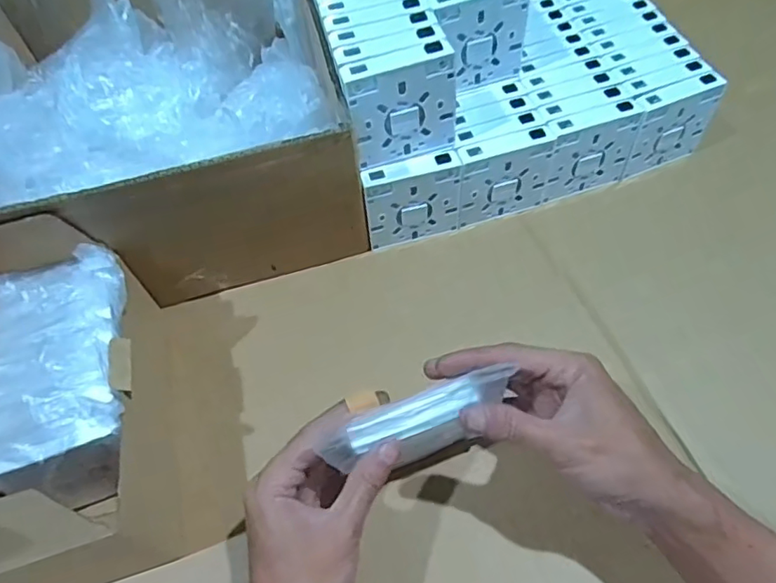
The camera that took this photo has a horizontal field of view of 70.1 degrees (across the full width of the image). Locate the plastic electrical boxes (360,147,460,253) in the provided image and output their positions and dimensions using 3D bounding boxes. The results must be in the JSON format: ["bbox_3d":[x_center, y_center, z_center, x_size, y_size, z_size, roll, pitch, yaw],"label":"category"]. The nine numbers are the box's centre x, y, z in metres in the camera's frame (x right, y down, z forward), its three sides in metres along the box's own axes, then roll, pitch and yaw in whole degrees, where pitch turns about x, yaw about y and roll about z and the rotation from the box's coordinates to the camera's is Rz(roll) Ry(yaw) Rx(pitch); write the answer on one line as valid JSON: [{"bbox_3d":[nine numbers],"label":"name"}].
[{"bbox_3d":[0.023,-0.081,0.498,0.084,0.078,0.025,-19,58,-8],"label":"plastic electrical boxes"}]

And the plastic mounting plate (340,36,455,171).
[{"bbox_3d":[0.010,-0.146,0.440,0.084,0.088,0.025,-16,58,-6],"label":"plastic mounting plate"}]

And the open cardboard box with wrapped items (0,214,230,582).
[{"bbox_3d":[-0.224,0.063,0.366,0.123,0.188,0.212,-22,59,-10],"label":"open cardboard box with wrapped items"}]

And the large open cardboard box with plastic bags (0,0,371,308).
[{"bbox_3d":[-0.202,-0.174,0.526,0.280,0.155,0.331,-15,58,-6],"label":"large open cardboard box with plastic bags"}]

